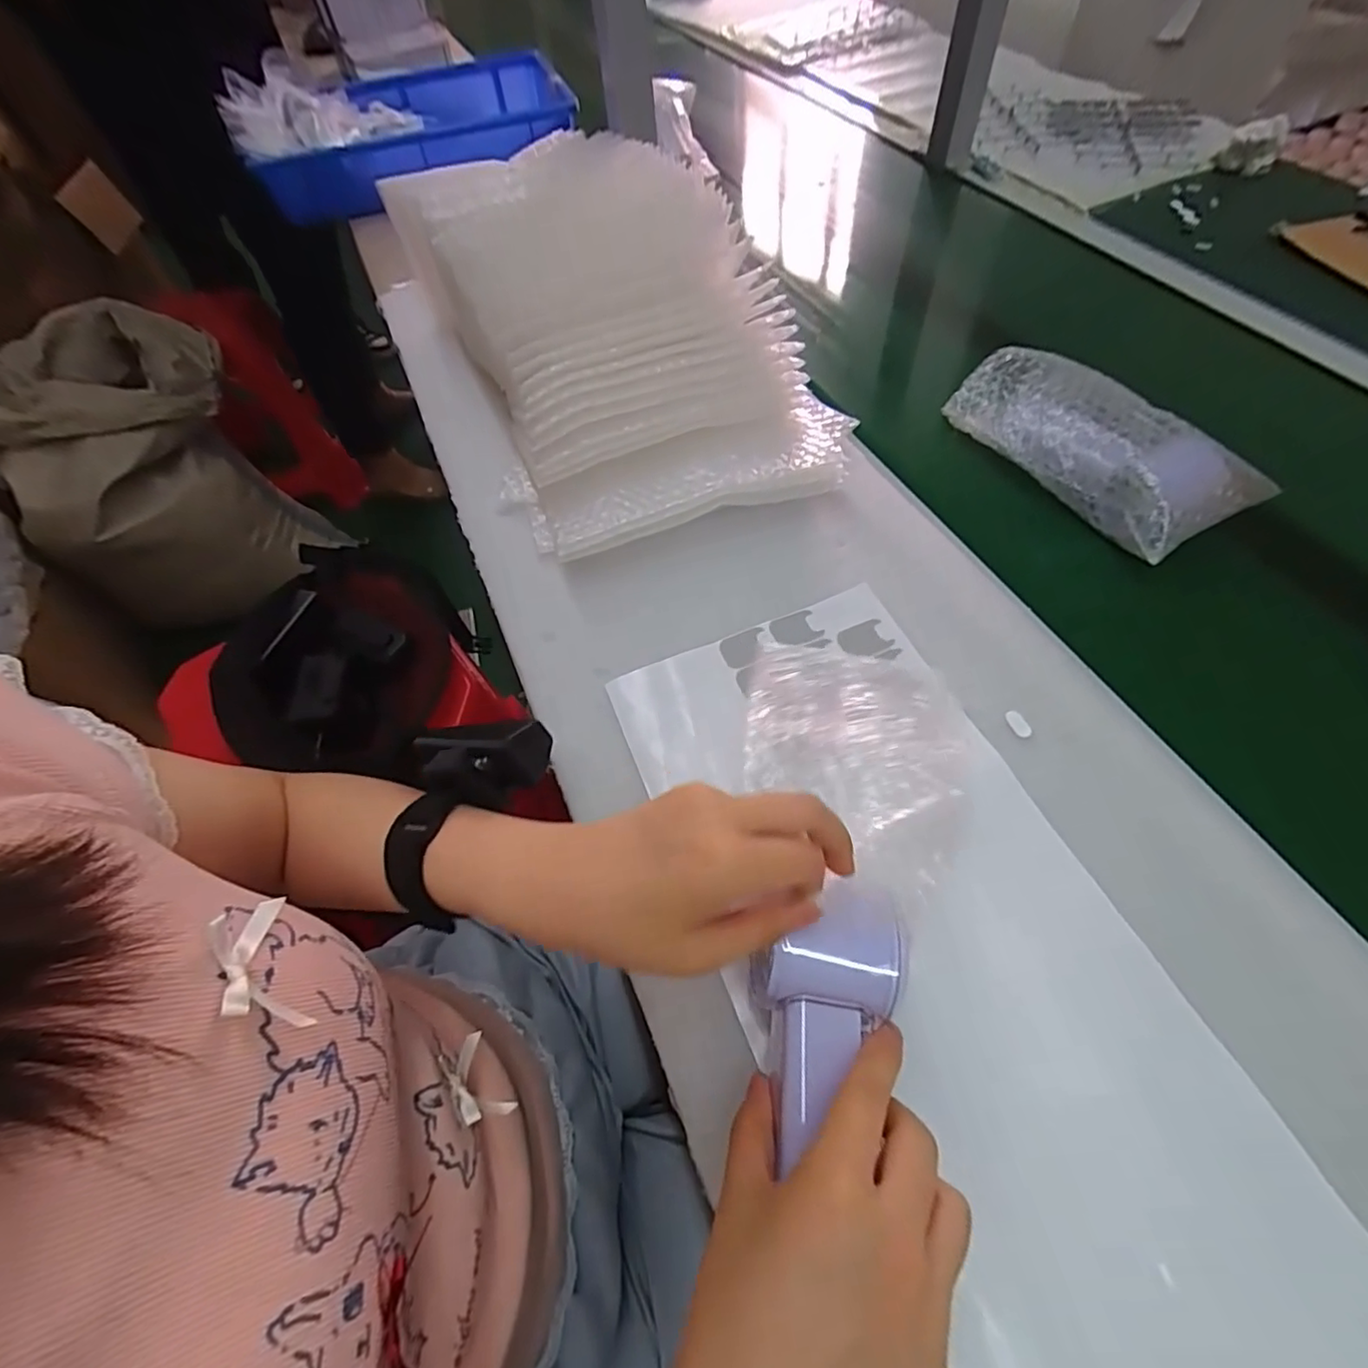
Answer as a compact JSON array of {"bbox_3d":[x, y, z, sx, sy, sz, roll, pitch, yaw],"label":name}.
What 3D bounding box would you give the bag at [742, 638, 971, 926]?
[{"bbox_3d":[0.092,0.046,0.330,0.113,0.035,0.166,7,40,8],"label":"bag"}]

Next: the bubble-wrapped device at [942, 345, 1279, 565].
[{"bbox_3d":[0.305,-0.178,0.457,0.089,0.068,0.200,-26,59,-11],"label":"bubble-wrapped device"}]

